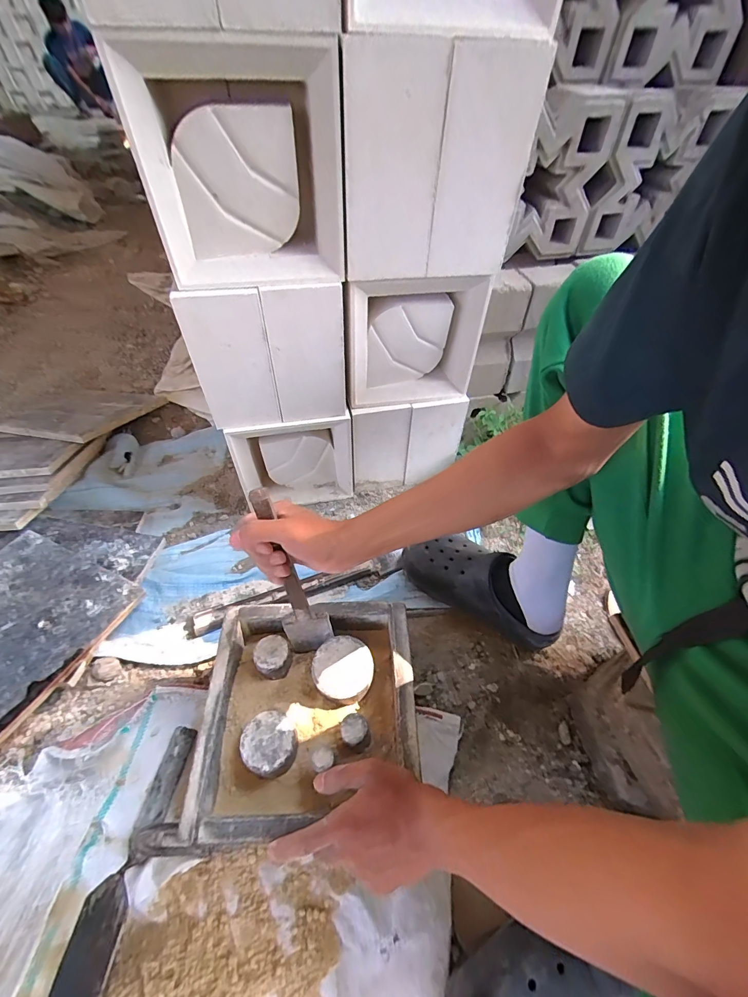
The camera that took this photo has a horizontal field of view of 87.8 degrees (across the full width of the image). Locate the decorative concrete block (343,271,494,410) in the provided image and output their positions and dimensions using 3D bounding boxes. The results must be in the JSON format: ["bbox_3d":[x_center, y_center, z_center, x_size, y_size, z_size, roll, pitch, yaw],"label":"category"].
[{"bbox_3d":[0.059,-0.237,0.594,0.206,0.188,0.051,-10,49,-8],"label":"decorative concrete block"}]

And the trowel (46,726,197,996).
[{"bbox_3d":[-0.276,0.403,0.429,0.065,0.039,0.267,6,48,3],"label":"trowel"}]

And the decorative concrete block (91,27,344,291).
[{"bbox_3d":[-0.137,-0.343,0.416,0.202,0.199,0.099,-21,51,-17],"label":"decorative concrete block"}]

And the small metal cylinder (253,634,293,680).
[{"bbox_3d":[-0.128,0.203,0.496,0.043,0.038,0.043,-1,48,1],"label":"small metal cylinder"}]

